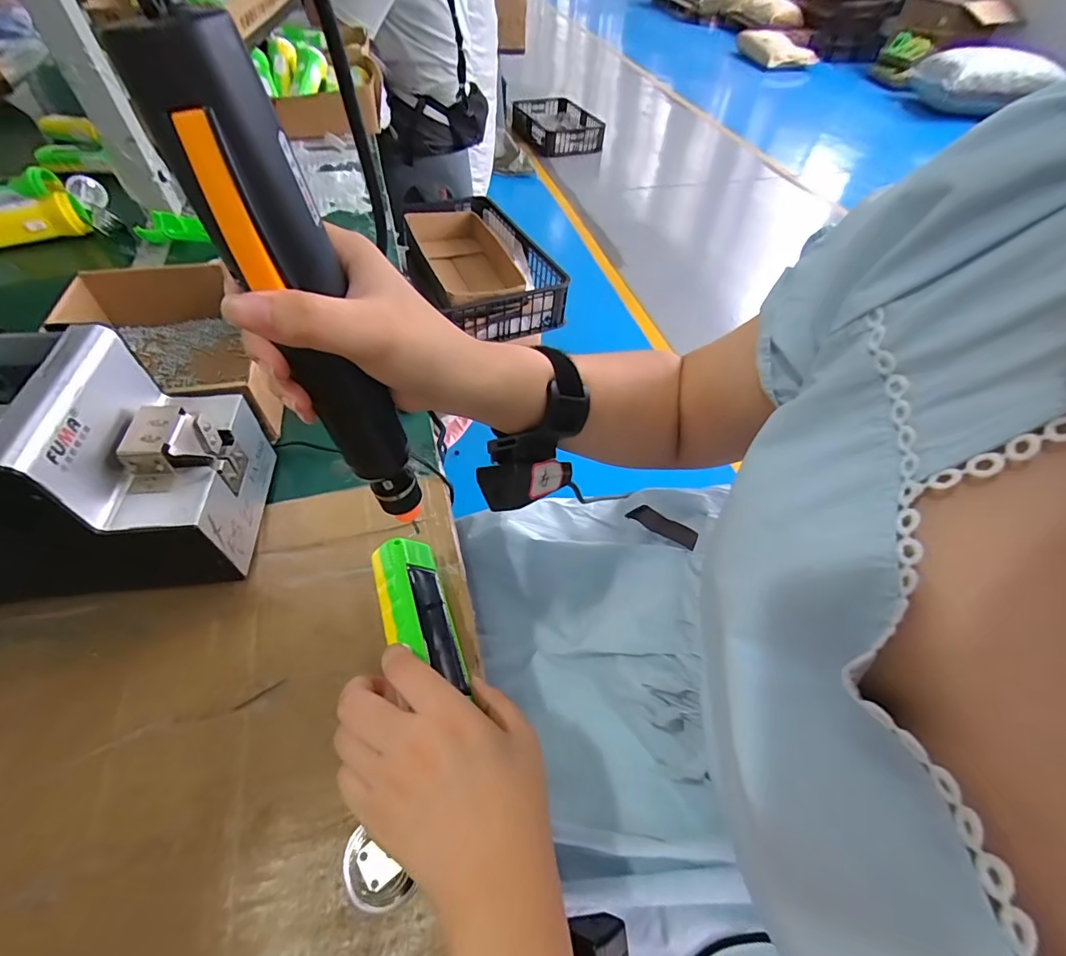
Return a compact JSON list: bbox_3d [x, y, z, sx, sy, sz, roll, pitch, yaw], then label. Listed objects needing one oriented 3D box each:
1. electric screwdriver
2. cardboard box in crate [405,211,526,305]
[{"bbox_3d":[-0.098,-0.057,0.222,0.034,0.226,0.044,8,54,10],"label":"electric screwdriver"},{"bbox_3d":[-0.174,-0.587,1.343,0.232,0.124,0.408,-18,55,-16],"label":"cardboard box in crate"}]

